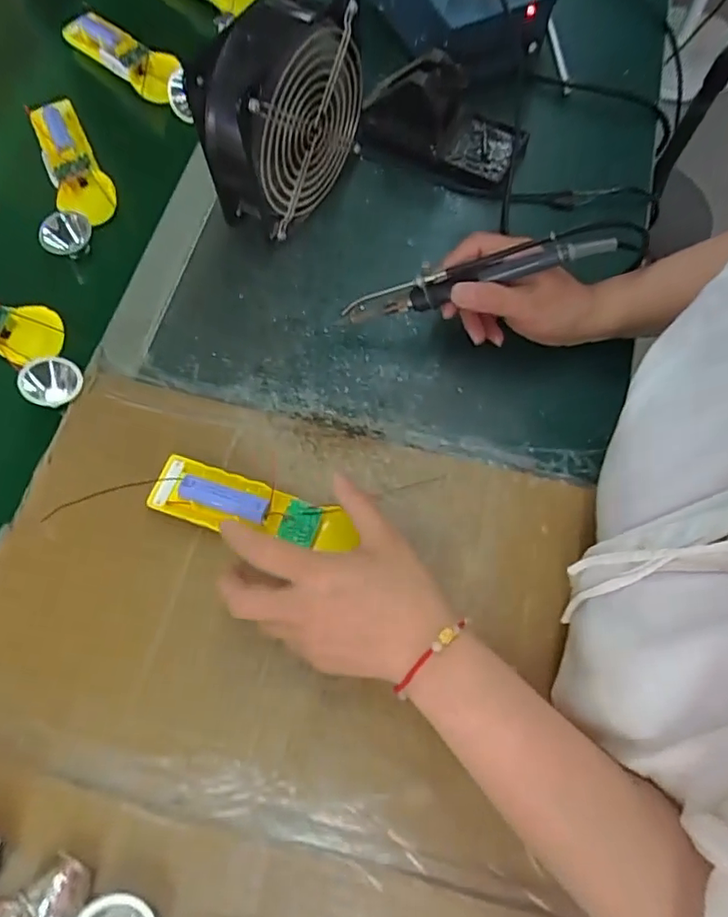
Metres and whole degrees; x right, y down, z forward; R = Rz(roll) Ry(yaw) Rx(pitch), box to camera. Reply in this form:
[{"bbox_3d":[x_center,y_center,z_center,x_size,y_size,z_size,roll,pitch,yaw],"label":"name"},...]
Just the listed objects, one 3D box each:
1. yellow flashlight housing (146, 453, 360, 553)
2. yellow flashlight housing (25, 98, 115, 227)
[{"bbox_3d":[-0.078,0.032,0.389,0.146,0.018,0.040,14,67,10],"label":"yellow flashlight housing"},{"bbox_3d":[-0.266,-0.271,0.506,0.048,0.025,0.131,-25,86,-12],"label":"yellow flashlight housing"}]

